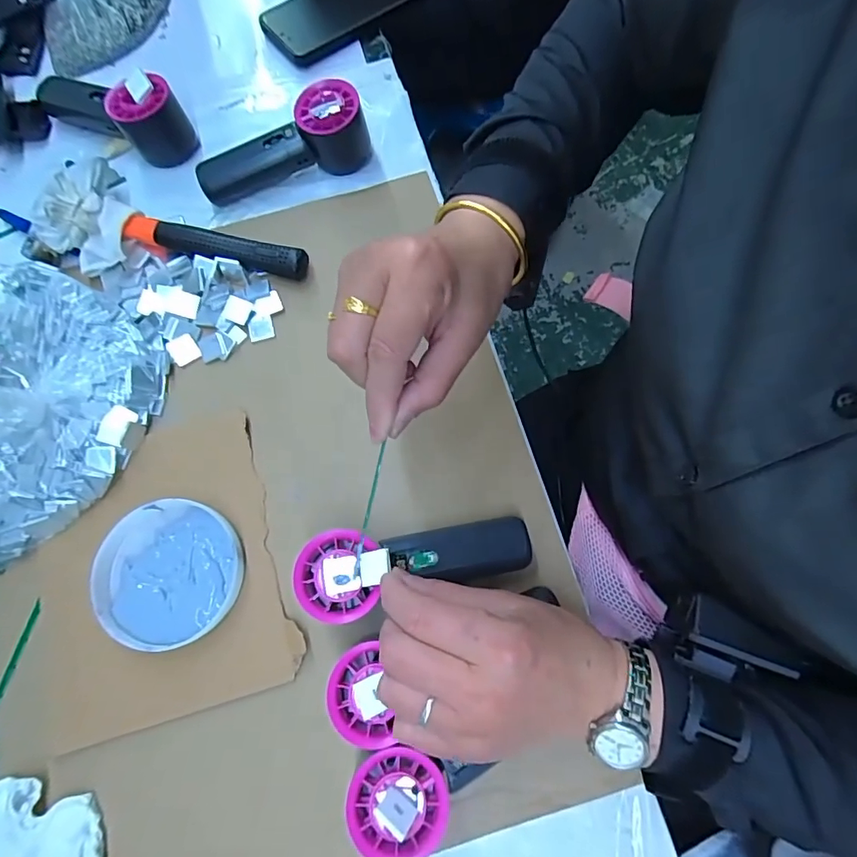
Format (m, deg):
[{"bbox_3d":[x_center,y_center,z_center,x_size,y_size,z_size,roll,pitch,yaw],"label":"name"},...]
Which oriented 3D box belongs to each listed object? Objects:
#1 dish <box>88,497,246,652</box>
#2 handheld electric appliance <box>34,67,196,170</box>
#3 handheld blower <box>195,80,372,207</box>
[{"bbox_3d":[-0.185,0.103,0.353,0.100,0.019,0.098,0,74,0],"label":"dish"},{"bbox_3d":[-0.295,-0.301,0.452,0.163,0.055,0.054,25,75,7],"label":"handheld electric appliance"},{"bbox_3d":[-0.129,-0.248,0.448,0.158,0.058,0.054,-21,75,7],"label":"handheld blower"}]

